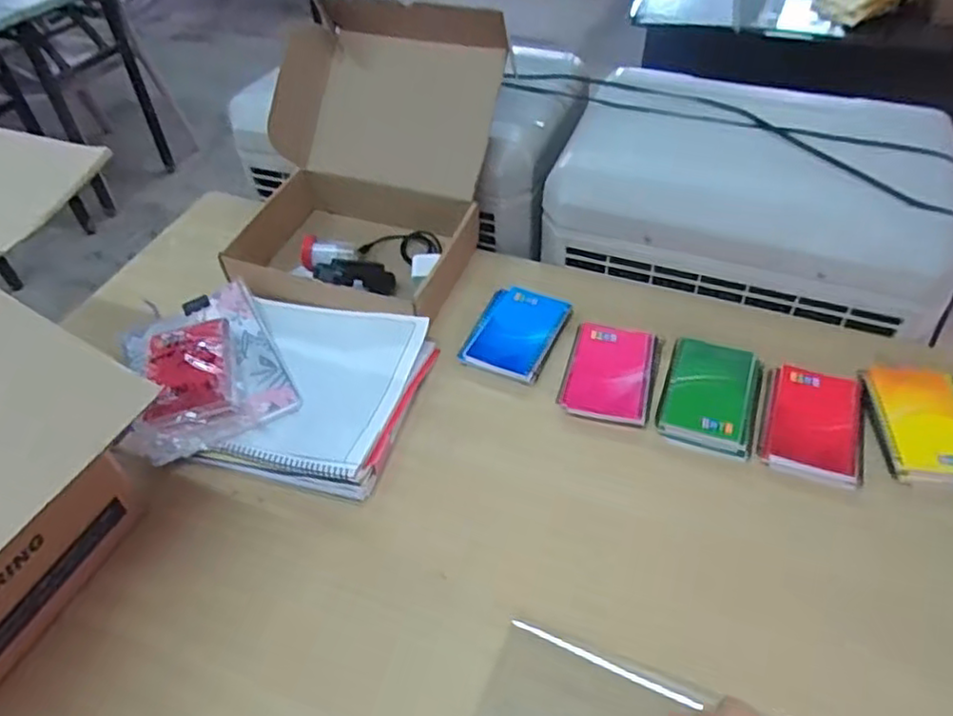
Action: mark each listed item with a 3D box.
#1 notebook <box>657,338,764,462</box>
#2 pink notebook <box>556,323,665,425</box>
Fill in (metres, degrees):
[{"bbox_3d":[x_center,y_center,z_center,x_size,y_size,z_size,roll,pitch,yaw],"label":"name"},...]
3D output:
[{"bbox_3d":[0.251,0.040,0.727,0.094,0.027,0.129,15,49,16],"label":"notebook"},{"bbox_3d":[0.152,0.015,0.767,0.098,0.008,0.140,12,48,13],"label":"pink notebook"}]

